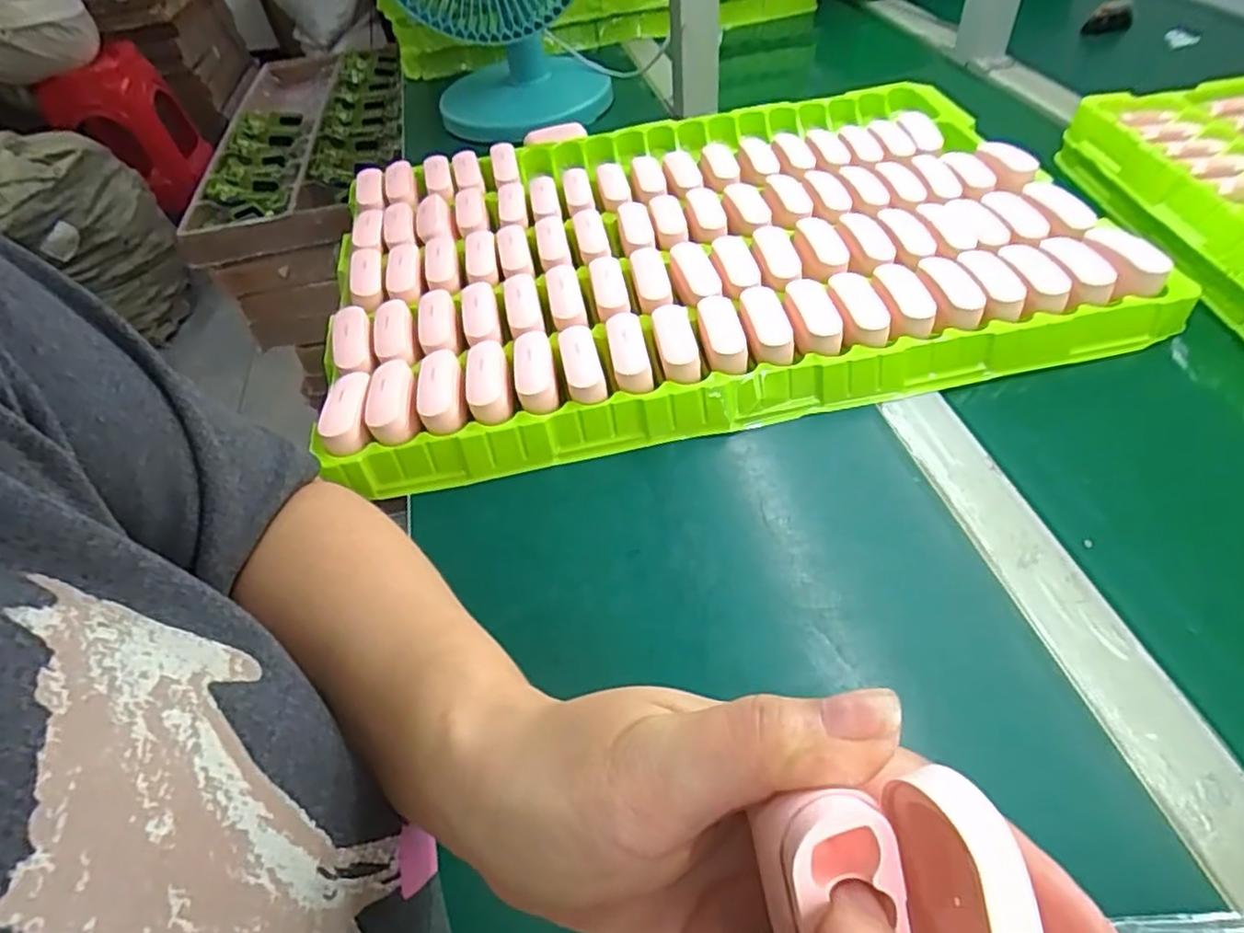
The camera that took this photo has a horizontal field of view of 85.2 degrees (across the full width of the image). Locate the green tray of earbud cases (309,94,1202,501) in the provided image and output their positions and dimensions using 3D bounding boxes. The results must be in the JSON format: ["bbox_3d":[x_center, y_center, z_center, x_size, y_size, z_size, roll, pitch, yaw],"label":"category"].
[{"bbox_3d":[0.057,-0.179,0.541,0.541,0.046,0.388,-11,49,-3],"label":"green tray of earbud cases"}]

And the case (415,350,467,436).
[{"bbox_3d":[-0.116,-0.050,0.432,0.031,0.020,0.068,-13,49,-5],"label":"case"}]

